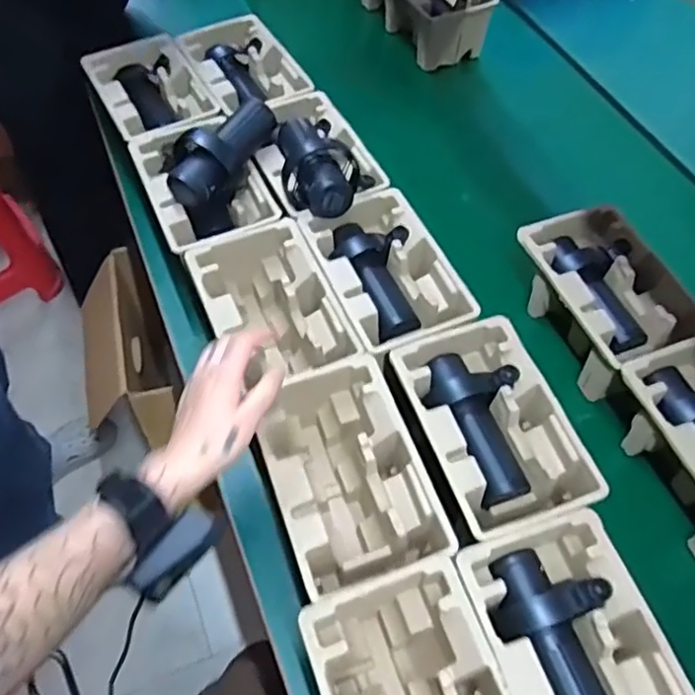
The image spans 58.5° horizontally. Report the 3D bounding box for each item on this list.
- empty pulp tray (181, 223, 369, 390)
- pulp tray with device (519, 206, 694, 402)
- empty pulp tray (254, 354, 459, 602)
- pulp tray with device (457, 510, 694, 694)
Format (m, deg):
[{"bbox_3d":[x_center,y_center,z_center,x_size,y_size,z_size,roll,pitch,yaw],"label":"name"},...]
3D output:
[{"bbox_3d":[-0.090,-0.034,0.761,0.142,0.107,0.220,-22,60,-13],"label":"empty pulp tray"},{"bbox_3d":[0.316,-0.062,0.788,0.139,0.092,0.225,-18,59,-11],"label":"pulp tray with device"},{"bbox_3d":[-0.003,0.140,0.654,0.142,0.116,0.224,-17,59,-10],"label":"empty pulp tray"},{"bbox_3d":[0.200,0.289,0.565,0.140,0.117,0.221,-15,59,-9],"label":"pulp tray with device"}]

